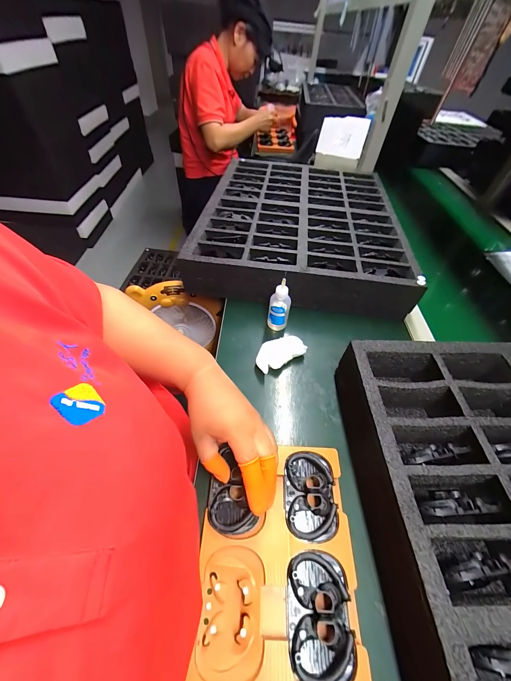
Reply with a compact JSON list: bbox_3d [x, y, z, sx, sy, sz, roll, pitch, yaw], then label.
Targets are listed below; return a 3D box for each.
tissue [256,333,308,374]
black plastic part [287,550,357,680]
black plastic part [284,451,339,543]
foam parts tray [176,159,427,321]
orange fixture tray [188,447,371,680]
[{"bbox_3d":[0.040,0.021,0.426,0.086,0.026,0.041,-24,55,-21],"label":"tissue"},{"bbox_3d":[0.059,0.253,0.240,0.057,0.022,0.088,2,50,-1],"label":"black plastic part"},{"bbox_3d":[0.063,0.178,0.302,0.056,0.025,0.088,3,50,0],"label":"black plastic part"},{"bbox_3d":[0.110,-0.292,0.644,0.439,0.089,0.523,7,50,3],"label":"foam parts tray"},{"bbox_3d":[0.019,0.254,0.236,0.151,0.026,0.293,4,50,0],"label":"orange fixture tray"}]

